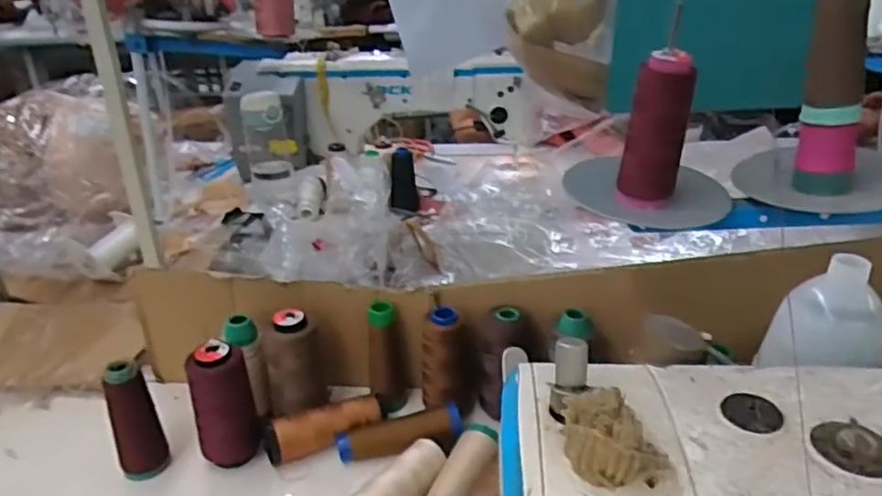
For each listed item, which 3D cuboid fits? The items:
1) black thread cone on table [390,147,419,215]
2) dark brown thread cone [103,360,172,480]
[{"bbox_3d":[-0.060,-0.107,1.039,0.045,0.093,0.047,-4,26,-4],"label":"black thread cone on table"},{"bbox_3d":[-0.263,0.148,0.549,0.039,0.114,0.033,-19,31,-30],"label":"dark brown thread cone"}]

